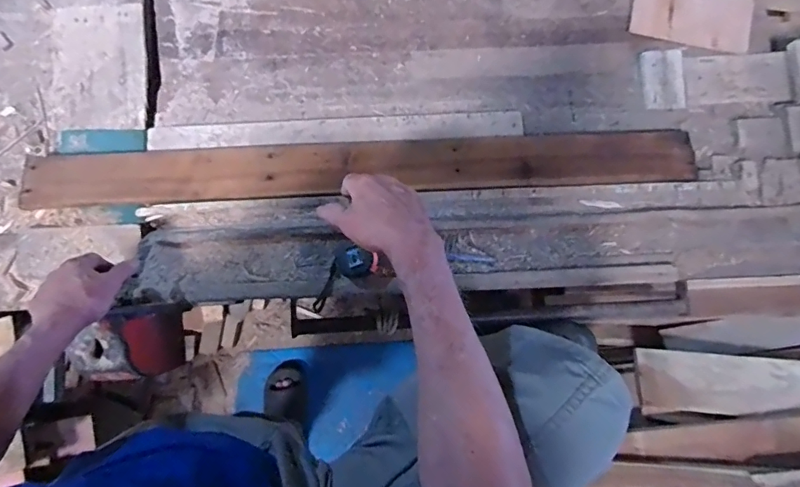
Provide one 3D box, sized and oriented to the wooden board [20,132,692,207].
[{"bbox_3d":[-0.060,-0.123,0.770,1.063,0.021,0.086,-2,79,-1],"label":"wooden board"}]

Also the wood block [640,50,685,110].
[{"bbox_3d":[0.468,-0.290,0.829,0.069,0.010,0.109,-1,79,-1],"label":"wood block"}]

